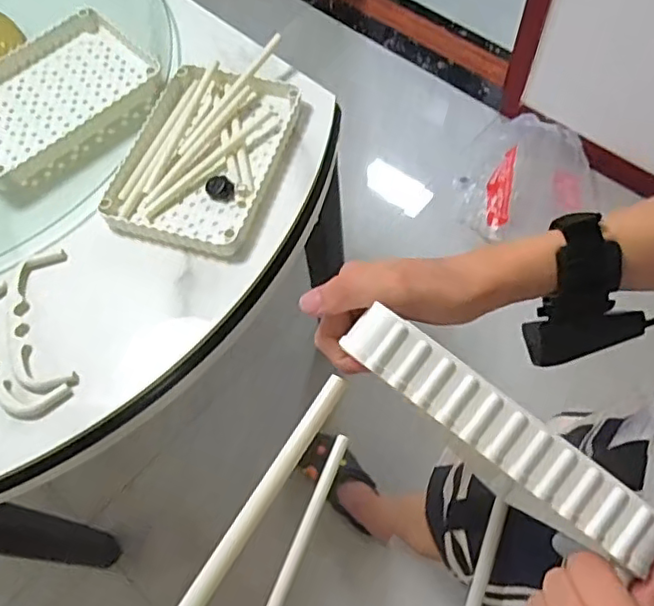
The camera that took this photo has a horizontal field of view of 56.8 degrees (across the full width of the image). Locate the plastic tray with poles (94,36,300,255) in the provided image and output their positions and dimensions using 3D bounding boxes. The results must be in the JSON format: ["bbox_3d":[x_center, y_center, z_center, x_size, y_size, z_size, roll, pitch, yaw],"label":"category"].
[{"bbox_3d":[-0.168,-0.213,0.836,0.193,0.045,0.301,14,64,11],"label":"plastic tray with poles"}]

